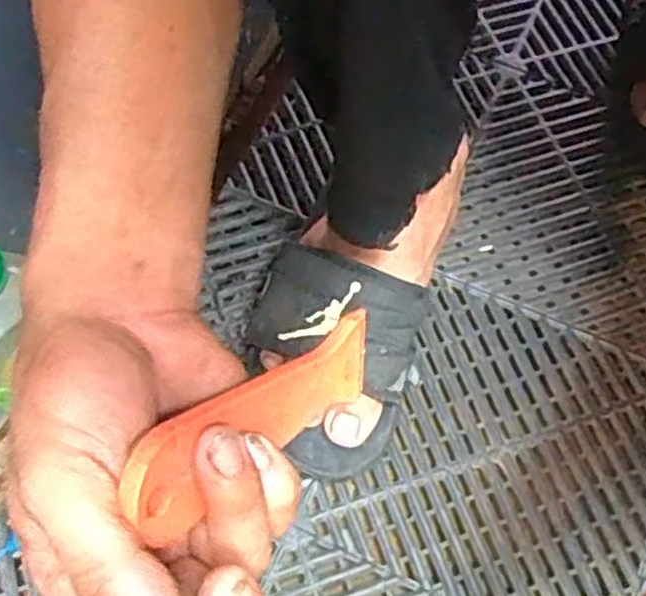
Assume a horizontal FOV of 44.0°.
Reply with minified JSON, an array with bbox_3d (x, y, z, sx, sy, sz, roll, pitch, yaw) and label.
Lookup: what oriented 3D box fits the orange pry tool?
[{"bbox_3d":[-0.019,0.041,0.284,0.006,0.034,0.136,9,20,29],"label":"orange pry tool"}]

